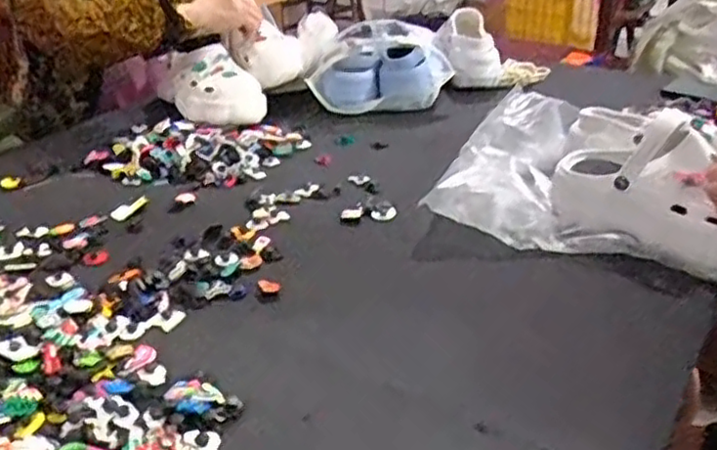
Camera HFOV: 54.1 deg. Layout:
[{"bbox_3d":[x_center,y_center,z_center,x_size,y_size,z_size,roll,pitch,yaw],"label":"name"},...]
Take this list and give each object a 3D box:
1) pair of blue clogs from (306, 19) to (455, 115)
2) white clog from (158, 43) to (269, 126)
[{"bbox_3d":[0.043,-0.274,1.224,0.230,0.122,0.156,3,29,8],"label":"pair of blue clogs"},{"bbox_3d":[-0.242,-0.232,1.157,0.119,0.082,0.201,-27,38,-38],"label":"white clog"}]

